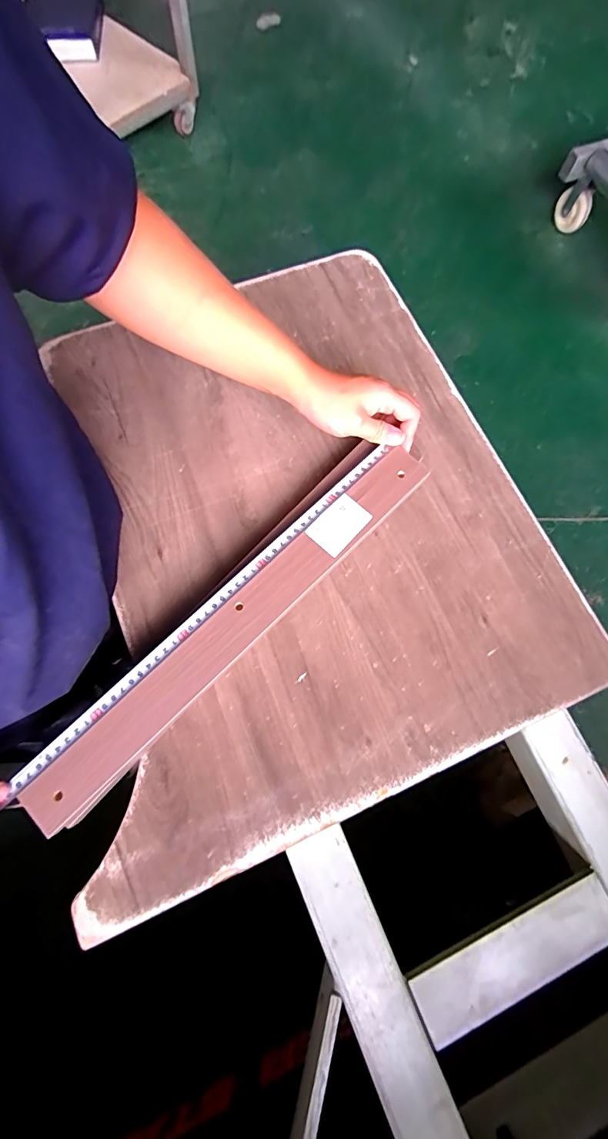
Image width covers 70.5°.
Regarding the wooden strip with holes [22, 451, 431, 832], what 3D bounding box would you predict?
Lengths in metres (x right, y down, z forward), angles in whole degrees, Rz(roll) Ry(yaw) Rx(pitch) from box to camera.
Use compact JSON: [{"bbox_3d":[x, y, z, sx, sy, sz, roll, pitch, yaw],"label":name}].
[{"bbox_3d":[-0.056,0.046,0.413,0.476,0.010,0.048,-43,79,-13],"label":"wooden strip with holes"}]

